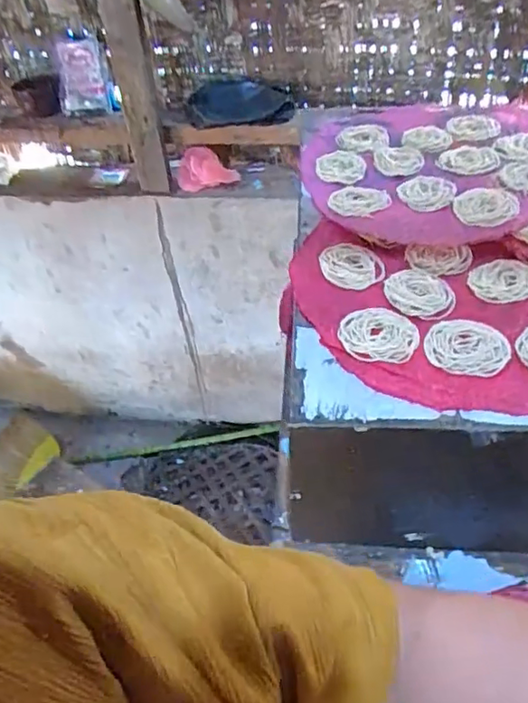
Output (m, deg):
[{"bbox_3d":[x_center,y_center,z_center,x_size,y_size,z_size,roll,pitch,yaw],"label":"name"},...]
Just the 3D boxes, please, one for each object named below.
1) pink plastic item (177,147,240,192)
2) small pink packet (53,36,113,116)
[{"bbox_3d":[-0.116,-0.374,1.153,0.126,0.058,0.066,-6,47,-1],"label":"pink plastic item"},{"bbox_3d":[-0.354,-0.525,1.089,0.097,0.133,0.030,5,47,8],"label":"small pink packet"}]

